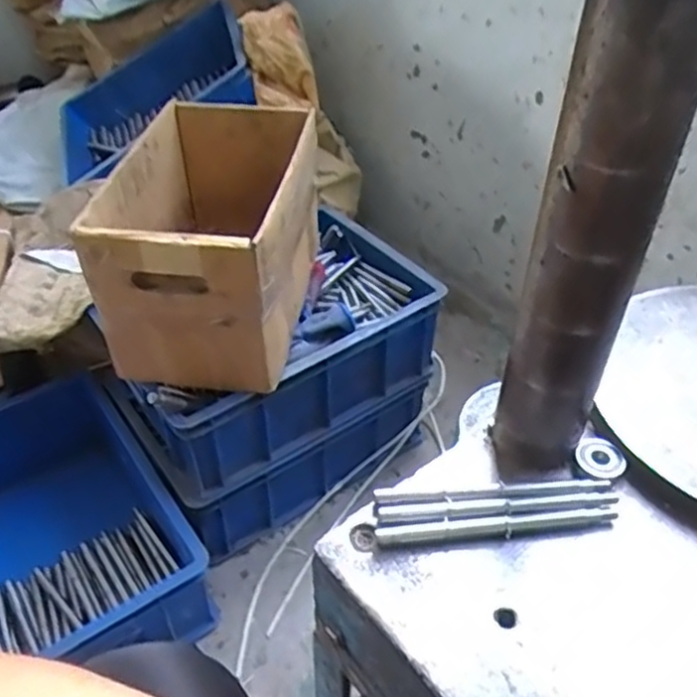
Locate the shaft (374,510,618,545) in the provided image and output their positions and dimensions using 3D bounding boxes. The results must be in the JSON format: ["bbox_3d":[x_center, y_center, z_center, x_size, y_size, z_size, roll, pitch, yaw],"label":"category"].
[{"bbox_3d":[0.100,0.120,0.469,0.161,0.011,0.013,-5,42,-6],"label":"shaft"}]

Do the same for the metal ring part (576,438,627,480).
[{"bbox_3d":[0.183,0.080,0.505,0.033,0.004,0.031,-17,65,-13],"label":"metal ring part"}]

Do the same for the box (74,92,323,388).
[{"bbox_3d":[-0.156,-0.137,0.834,0.204,0.197,0.321,6,42,6],"label":"box"}]

